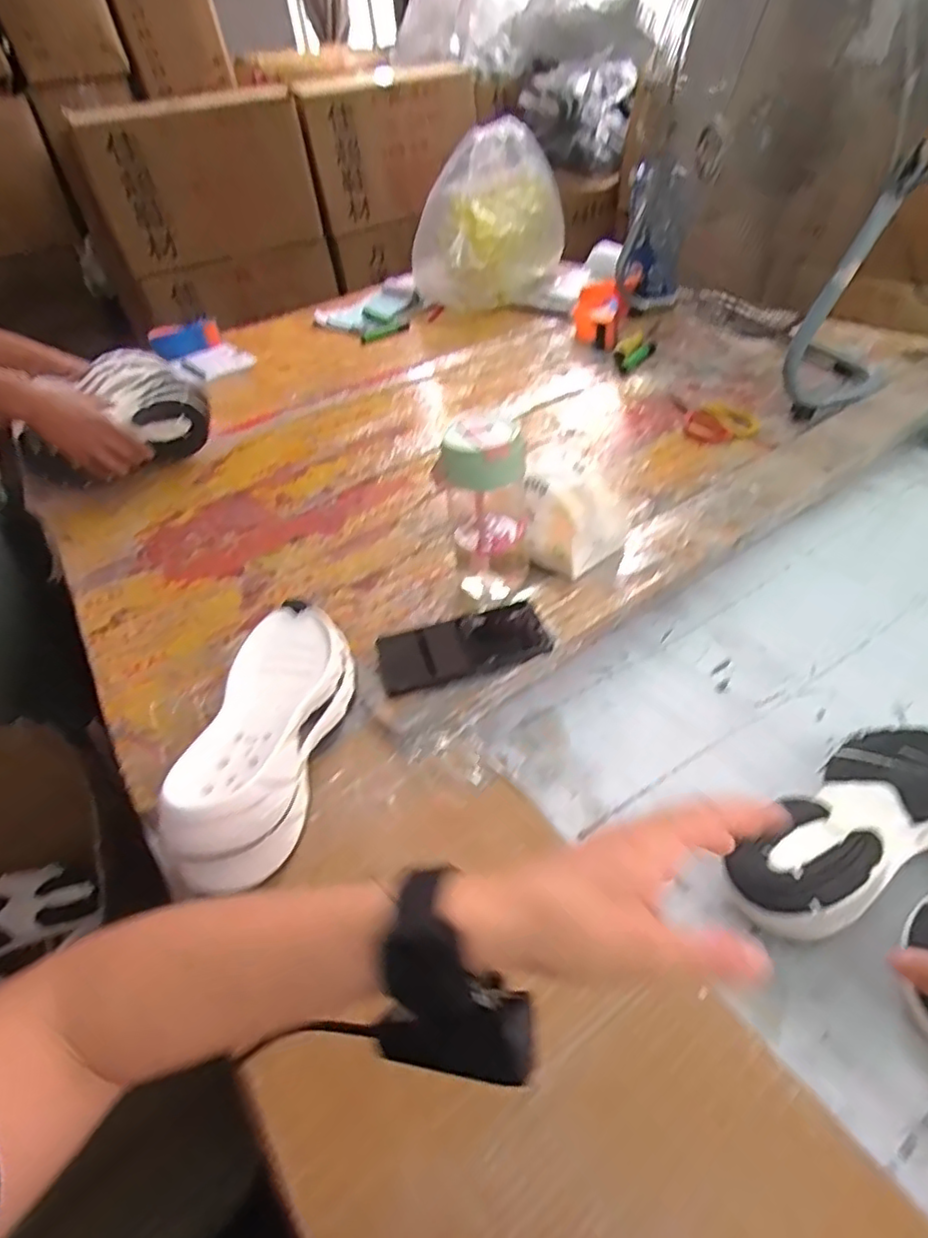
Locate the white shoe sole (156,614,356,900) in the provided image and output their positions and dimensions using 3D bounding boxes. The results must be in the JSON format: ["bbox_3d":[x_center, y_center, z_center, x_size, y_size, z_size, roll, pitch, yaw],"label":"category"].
[{"bbox_3d":[-0.164,0.089,0.538,0.103,0.084,0.289,-4,42,4],"label":"white shoe sole"}]

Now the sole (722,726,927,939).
[{"bbox_3d":[0.307,0.145,0.461,0.258,0.049,0.097,-27,44,-21],"label":"sole"}]

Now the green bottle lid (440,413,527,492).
[{"bbox_3d":[0.018,-0.162,0.597,0.078,0.046,0.075,-4,40,4],"label":"green bottle lid"}]

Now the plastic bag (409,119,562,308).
[{"bbox_3d":[0.067,-0.901,1.415,0.334,0.318,0.207,-17,43,-10],"label":"plastic bag"}]

